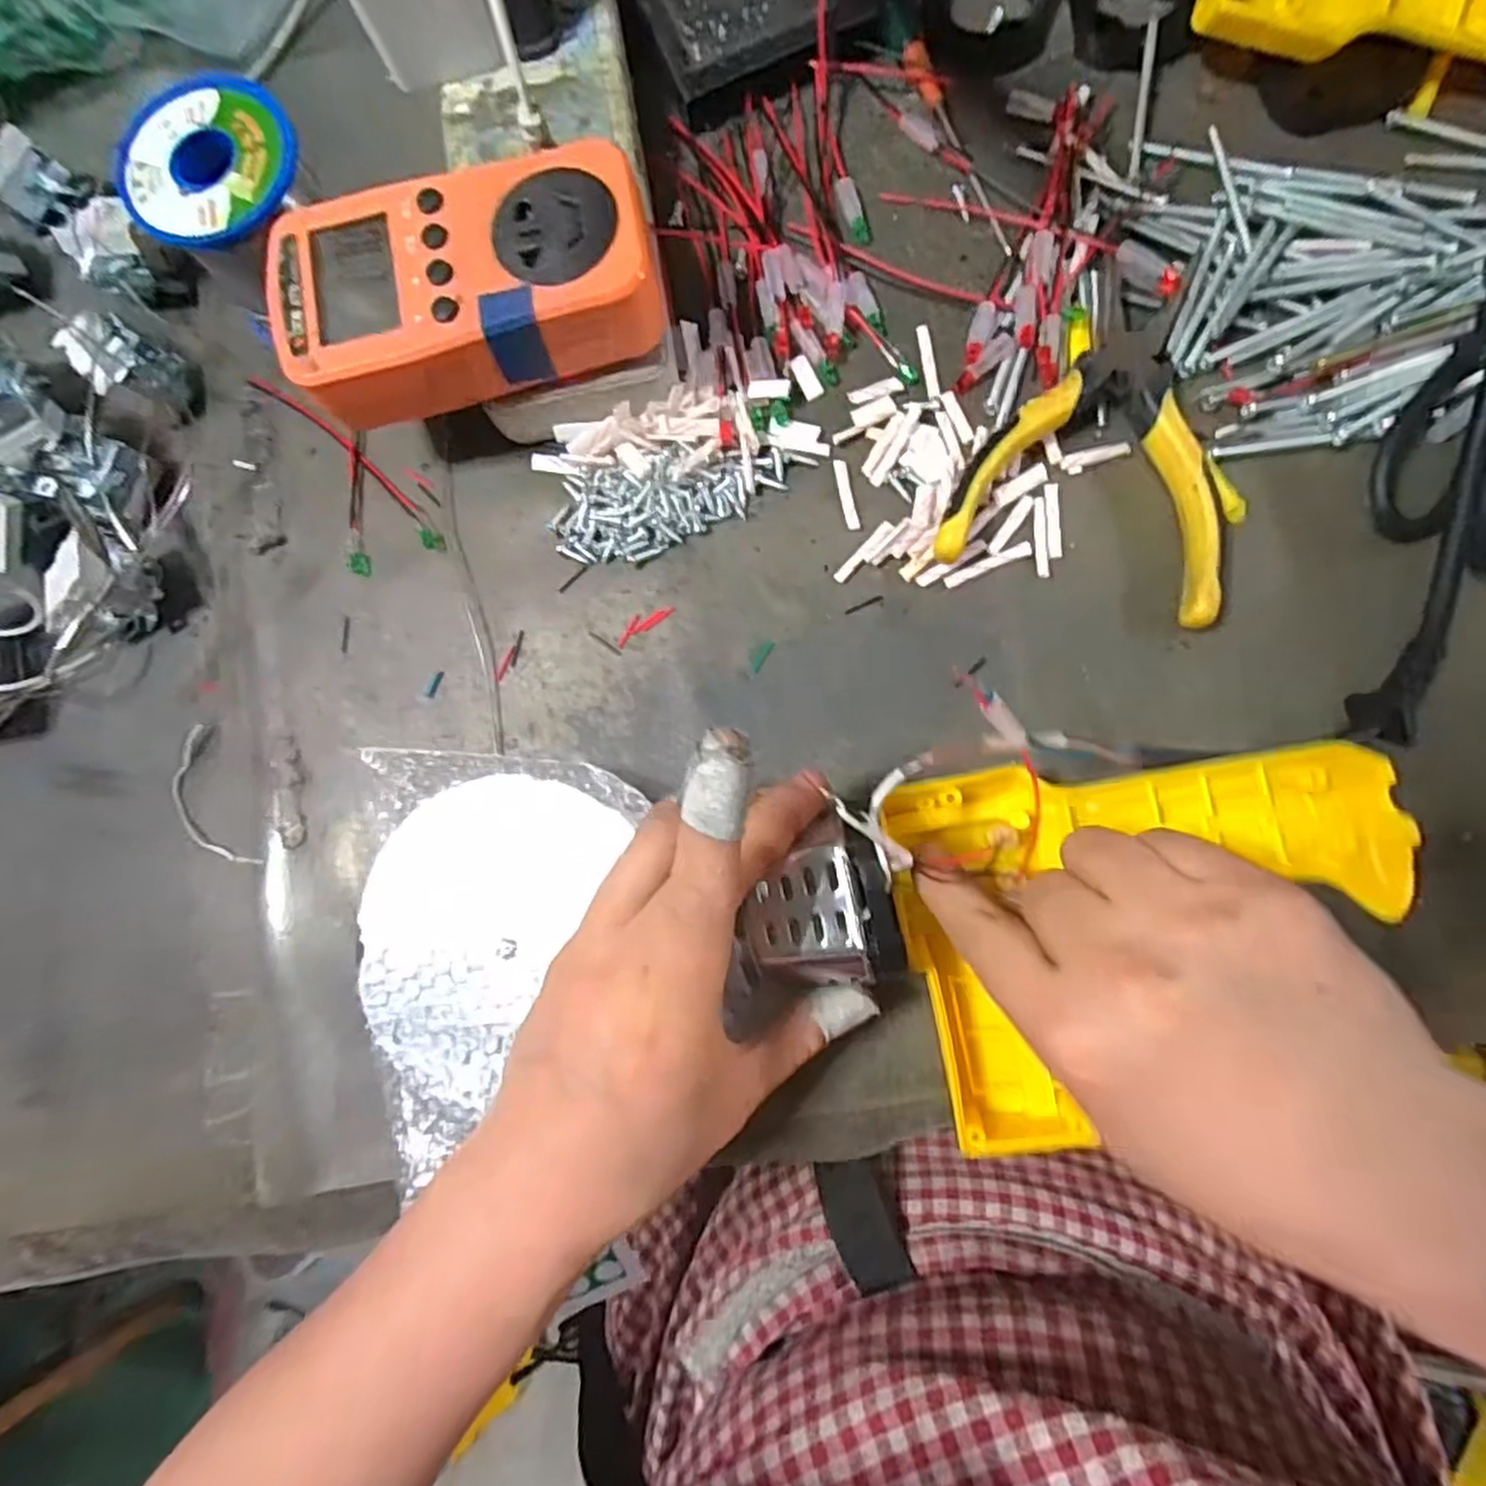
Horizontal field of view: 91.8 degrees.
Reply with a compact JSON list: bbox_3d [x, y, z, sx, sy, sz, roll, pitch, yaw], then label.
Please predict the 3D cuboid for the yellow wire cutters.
[{"bbox_3d":[0.137,-0.103,0.264,0.095,0.016,0.110,24,87,7],"label":"yellow wire cutters"}]

